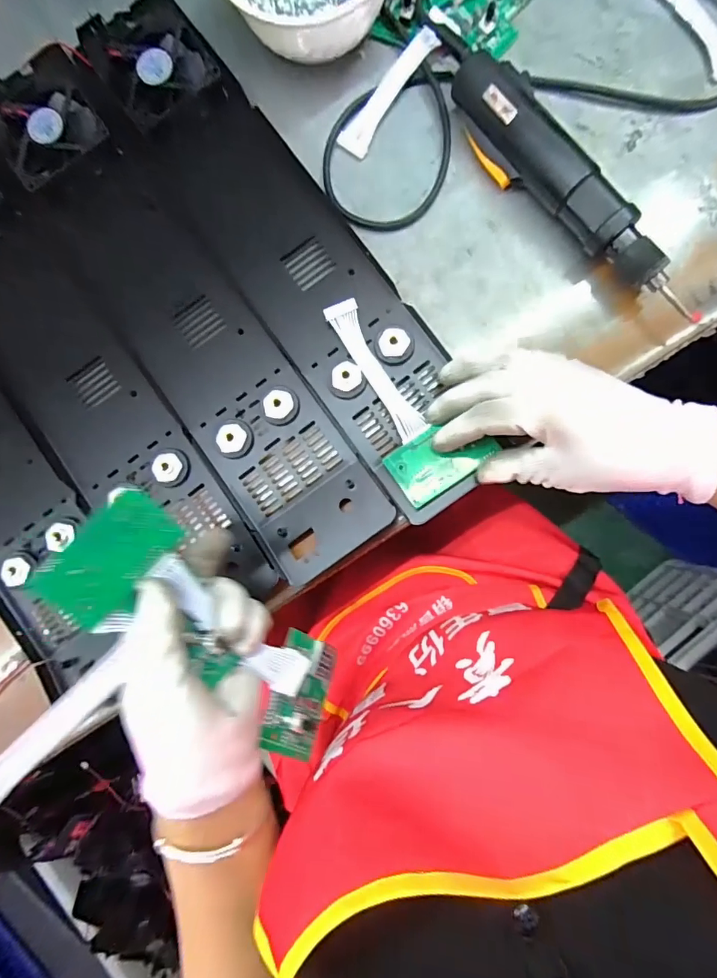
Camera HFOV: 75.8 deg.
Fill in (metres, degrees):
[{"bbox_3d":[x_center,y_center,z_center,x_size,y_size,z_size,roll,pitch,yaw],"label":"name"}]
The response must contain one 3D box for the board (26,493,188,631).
[{"bbox_3d":[-0.141,0.040,0.264,0.046,0.006,0.076,41,82,-13],"label":"board"}]

